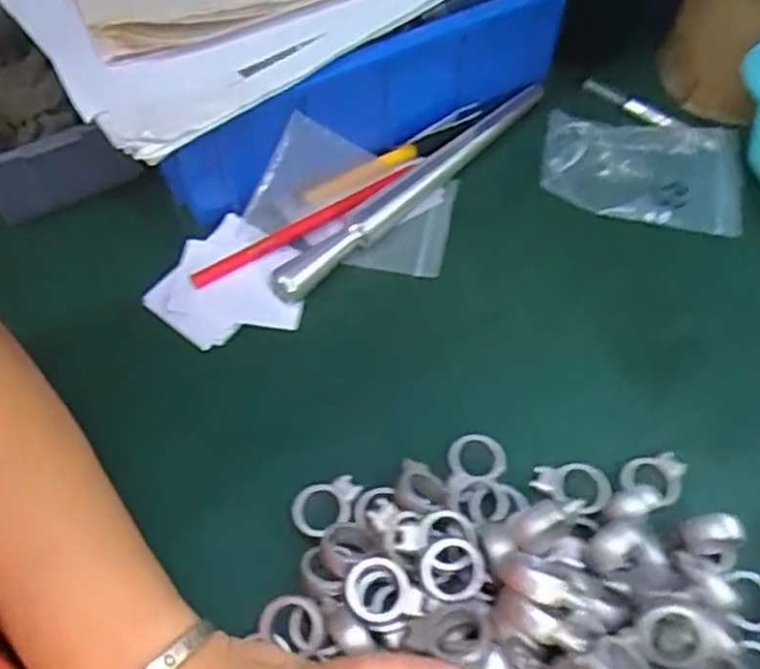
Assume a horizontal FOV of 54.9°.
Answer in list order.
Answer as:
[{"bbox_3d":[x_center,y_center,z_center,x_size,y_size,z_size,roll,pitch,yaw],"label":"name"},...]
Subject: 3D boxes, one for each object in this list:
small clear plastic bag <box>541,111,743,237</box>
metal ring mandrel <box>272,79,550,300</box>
[{"bbox_3d":[0.164,-0.103,0.458,0.120,0.017,0.077,7,56,6],"label":"small clear plastic bag"},{"bbox_3d":[0.024,-0.093,0.461,0.018,0.023,0.235,38,65,24],"label":"metal ring mandrel"}]

